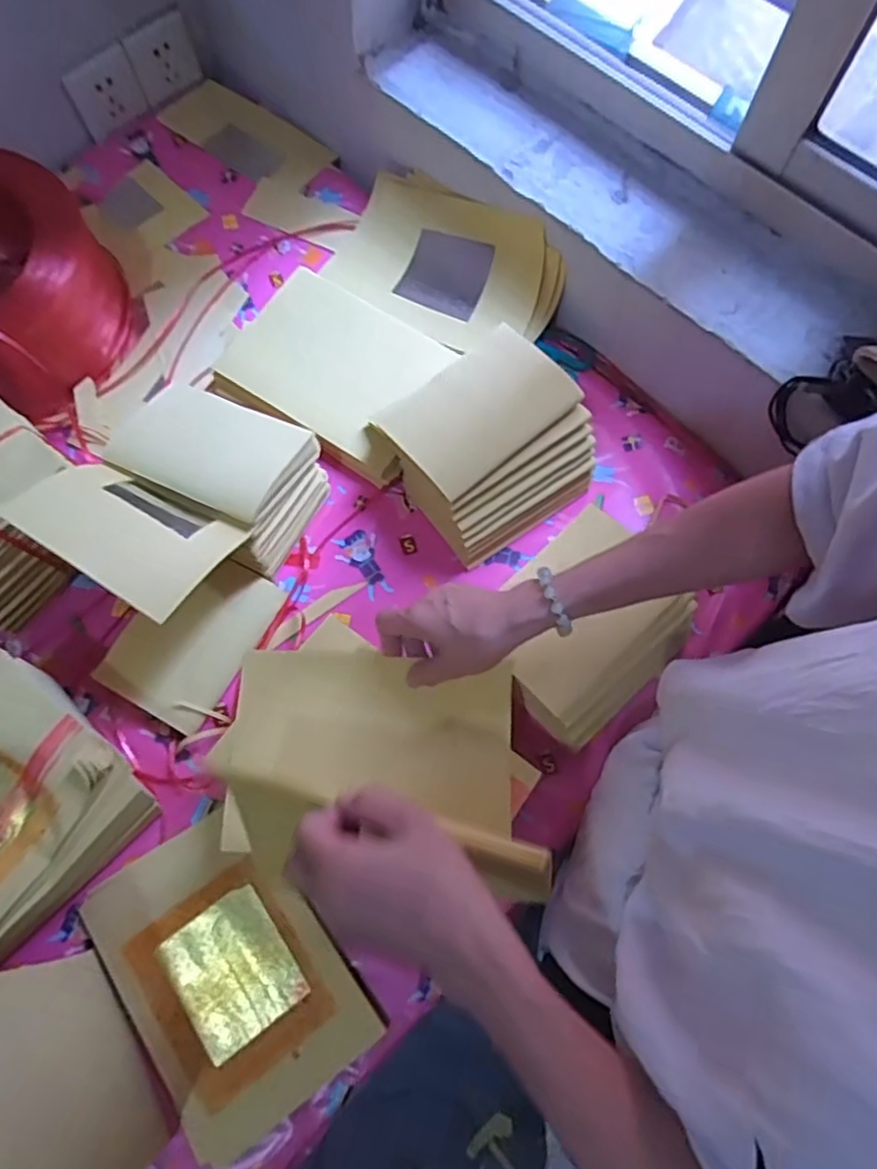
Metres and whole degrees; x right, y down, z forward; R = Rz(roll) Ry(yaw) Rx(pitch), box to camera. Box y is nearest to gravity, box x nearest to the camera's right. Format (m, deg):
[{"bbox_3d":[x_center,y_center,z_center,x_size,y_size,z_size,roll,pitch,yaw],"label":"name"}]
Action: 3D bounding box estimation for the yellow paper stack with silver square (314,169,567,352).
[{"bbox_3d":[-0.003,-0.358,0.731,0.251,0.101,0.139,43,76,13],"label":"yellow paper stack with silver square"}]

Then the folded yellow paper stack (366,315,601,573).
[{"bbox_3d":[0.047,-0.133,0.647,0.165,0.117,0.154,-35,75,-12],"label":"folded yellow paper stack"}]

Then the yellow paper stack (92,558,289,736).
[{"bbox_3d":[-0.238,0.047,0.637,0.116,0.019,0.159,28,73,9],"label":"yellow paper stack"}]

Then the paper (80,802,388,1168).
[{"bbox_3d":[-0.175,0.321,0.554,0.160,0.013,0.234,-34,75,-11],"label":"paper"}]

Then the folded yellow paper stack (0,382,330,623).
[{"bbox_3d":[-0.234,-0.083,0.607,0.176,0.132,0.217,26,73,8],"label":"folded yellow paper stack"}]

